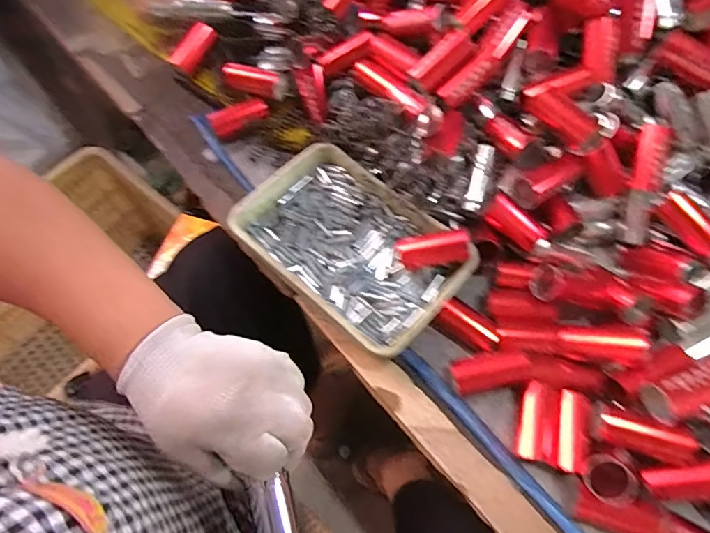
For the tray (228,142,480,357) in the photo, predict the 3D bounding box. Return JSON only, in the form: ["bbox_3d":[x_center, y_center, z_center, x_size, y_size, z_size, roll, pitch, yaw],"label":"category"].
[{"bbox_3d":[-0.003,-0.019,0.439,0.202,0.038,0.129,39,70,17],"label":"tray"}]

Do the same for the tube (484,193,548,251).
[{"bbox_3d":[0.147,-0.039,0.431,0.057,0.023,0.018,41,70,-2],"label":"tube"}]

